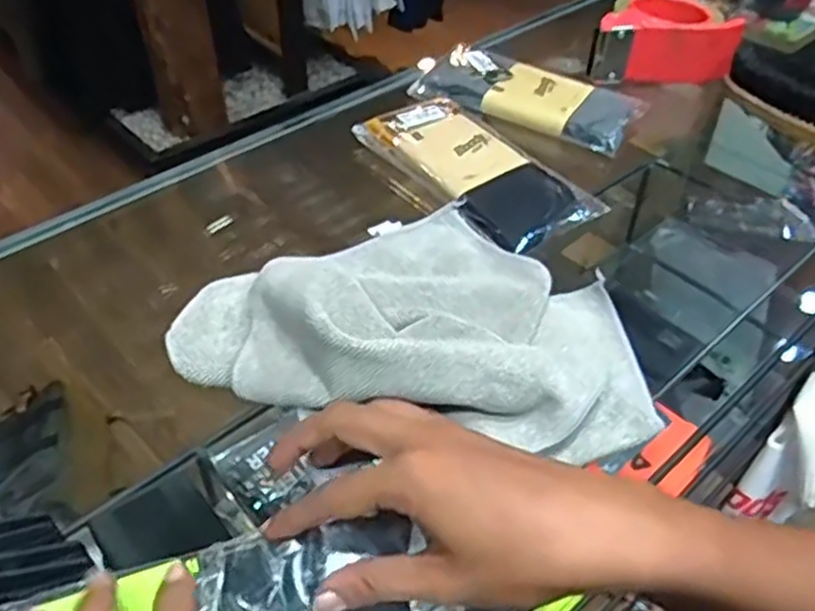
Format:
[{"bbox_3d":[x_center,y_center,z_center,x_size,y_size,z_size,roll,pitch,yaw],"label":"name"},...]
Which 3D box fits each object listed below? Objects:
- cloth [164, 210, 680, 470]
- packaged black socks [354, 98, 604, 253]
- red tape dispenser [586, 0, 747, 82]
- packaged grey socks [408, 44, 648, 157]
[{"bbox_3d":[0.004,-0.014,0.462,0.274,0.076,0.201,4,45,1],"label":"cloth"},{"bbox_3d":[0.051,-0.117,0.604,0.096,0.023,0.207,-28,52,-27],"label":"packaged black socks"},{"bbox_3d":[0.252,-0.257,0.733,0.134,0.055,0.101,12,45,10],"label":"red tape dispenser"},{"bbox_3d":[0.110,-0.193,0.687,0.200,0.030,0.089,24,48,20],"label":"packaged grey socks"}]

